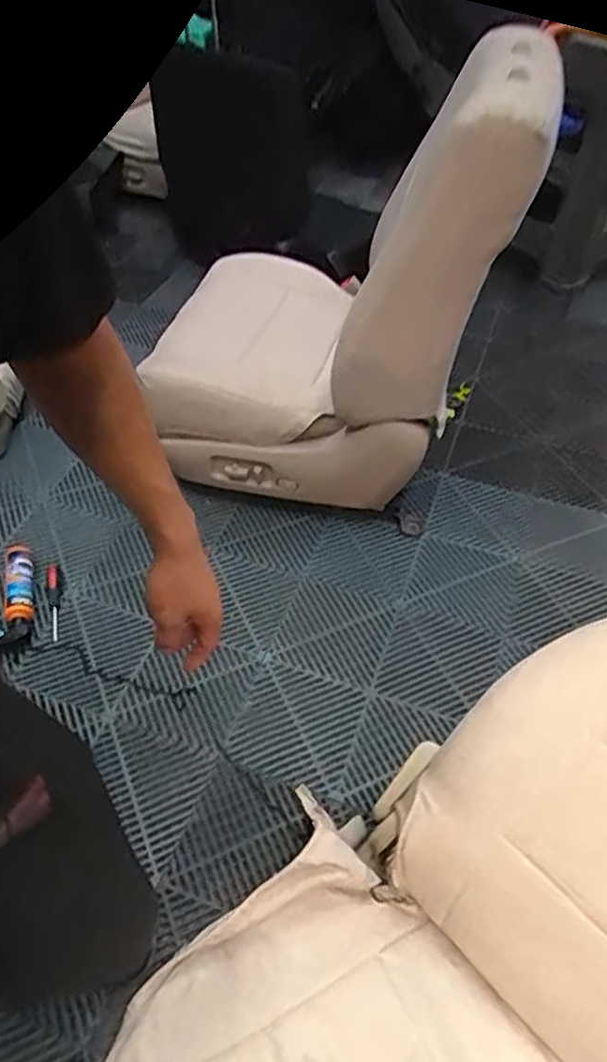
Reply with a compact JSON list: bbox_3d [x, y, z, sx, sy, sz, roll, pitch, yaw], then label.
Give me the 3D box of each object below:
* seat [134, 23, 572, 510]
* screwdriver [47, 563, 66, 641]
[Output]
[{"bbox_3d":[0.036,-0.500,1.297,0.626,0.720,0.503,5,48,3],"label":"seat"},{"bbox_3d":[-0.463,0.129,1.283,0.031,0.024,0.166,-12,49,-11],"label":"screwdriver"}]

